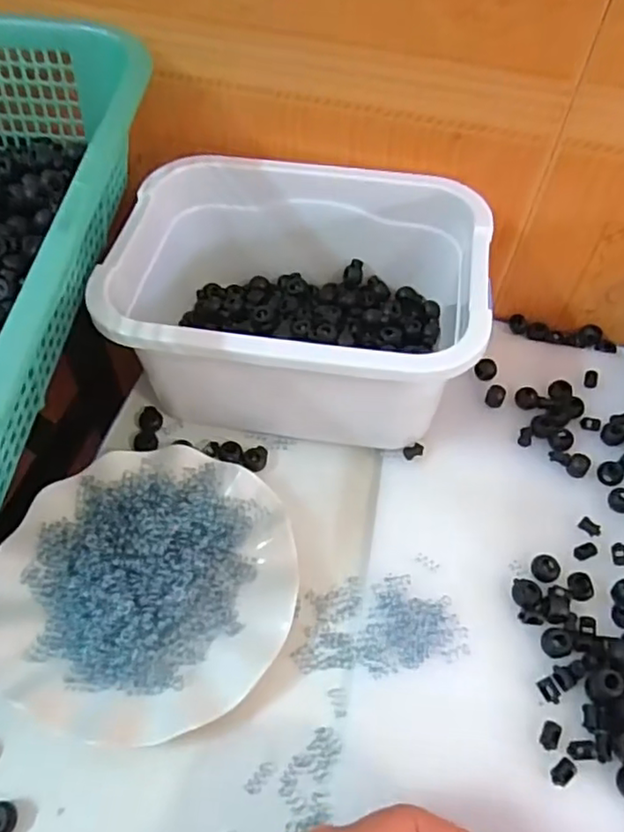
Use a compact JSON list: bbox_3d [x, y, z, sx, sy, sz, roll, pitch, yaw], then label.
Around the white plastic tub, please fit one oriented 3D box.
[{"bbox_3d":[-0.007,-0.078,0.460,0.246,0.120,0.187,7,56,6],"label":"white plastic tub"}]

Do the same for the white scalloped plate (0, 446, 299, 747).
[{"bbox_3d":[-0.103,0.099,0.387,0.178,0.026,0.177,1,55,-2],"label":"white scalloped plate"}]

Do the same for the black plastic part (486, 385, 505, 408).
[{"bbox_3d":[0.142,-0.015,0.481,0.013,0.008,0.016,20,57,11],"label":"black plastic part"}]

